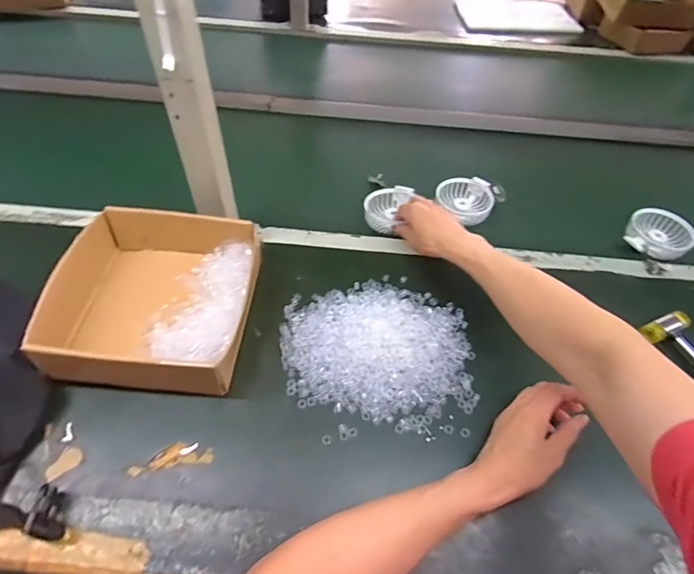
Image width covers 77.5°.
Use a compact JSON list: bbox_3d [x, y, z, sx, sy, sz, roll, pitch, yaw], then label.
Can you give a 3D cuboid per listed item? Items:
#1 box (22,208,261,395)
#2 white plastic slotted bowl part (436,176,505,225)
[{"bbox_3d":[-0.218,0.011,0.514,0.203,0.078,0.206,4,52,1],"label":"box"},{"bbox_3d":[0.199,-0.149,0.716,0.093,0.027,0.098,1,52,-2],"label":"white plastic slotted bowl part"}]

